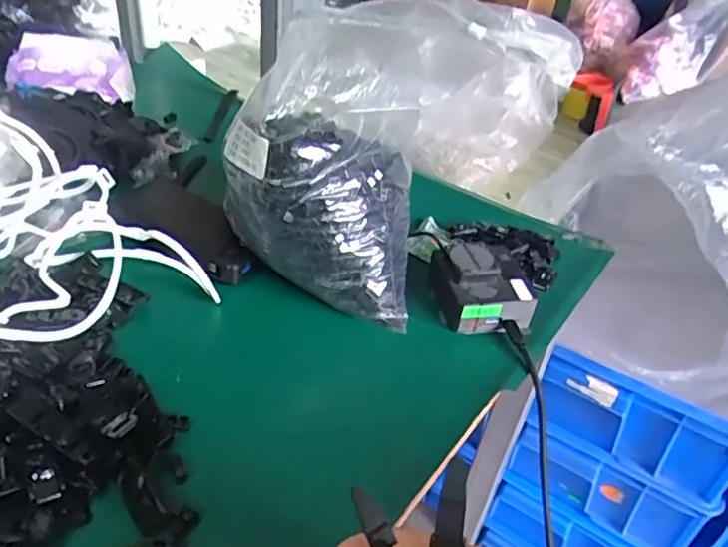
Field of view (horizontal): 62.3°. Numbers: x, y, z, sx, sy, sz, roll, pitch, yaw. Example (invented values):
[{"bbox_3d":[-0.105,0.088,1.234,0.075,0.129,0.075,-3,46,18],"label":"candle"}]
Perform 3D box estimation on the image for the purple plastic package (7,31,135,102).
[{"bbox_3d":[-0.377,-0.265,0.776,0.144,0.026,0.085,5,69,-14],"label":"purple plastic package"}]

